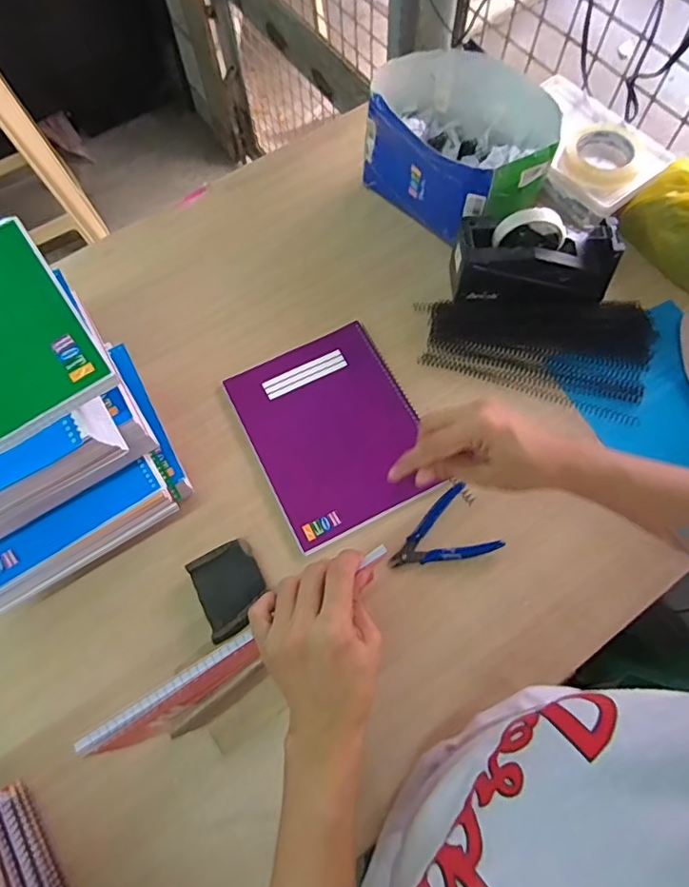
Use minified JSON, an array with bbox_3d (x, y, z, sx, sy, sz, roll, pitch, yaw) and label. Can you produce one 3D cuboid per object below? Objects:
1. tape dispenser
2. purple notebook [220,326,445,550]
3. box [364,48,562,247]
[{"bbox_3d":[0.248,-0.240,0.699,0.209,0.105,0.098,4,68,3],"label":"tape dispenser"},{"bbox_3d":[-0.014,-0.019,0.679,0.203,0.014,0.256,-26,70,-9],"label":"purple notebook"},{"bbox_3d":[0.169,-0.421,0.753,0.208,0.124,0.256,-34,71,-12],"label":"box"}]

